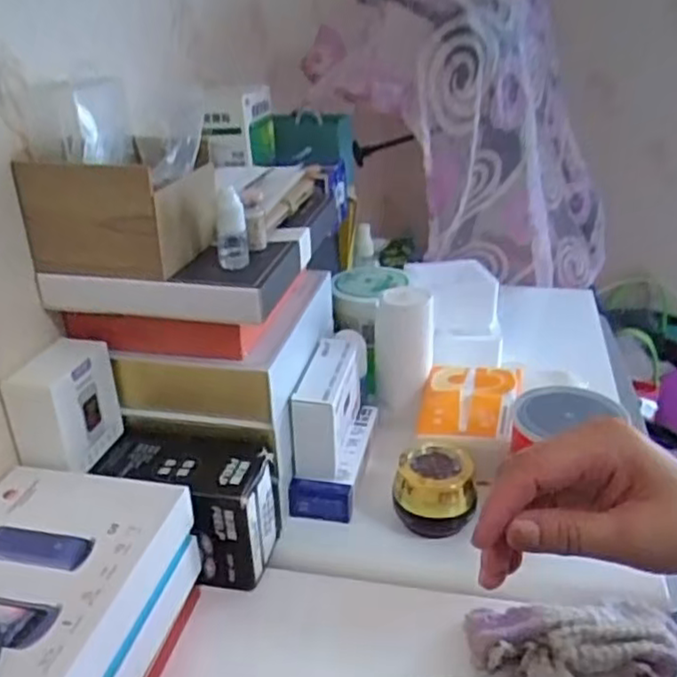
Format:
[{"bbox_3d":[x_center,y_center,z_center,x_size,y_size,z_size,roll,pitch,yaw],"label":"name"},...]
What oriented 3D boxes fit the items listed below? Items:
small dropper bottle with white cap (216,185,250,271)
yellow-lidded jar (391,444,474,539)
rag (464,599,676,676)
[{"bbox_3d":[-0.078,-0.079,0.505,0.022,0.054,0.026,-7,27,-10],"label":"small dropper bottle with white cap"},{"bbox_3d":[0.079,0.124,0.574,0.063,0.060,0.063,-3,26,2],"label":"yellow-lidded jar"},{"bbox_3d":[0.152,0.196,0.450,0.133,0.032,0.062,-6,26,-4],"label":"rag"}]

